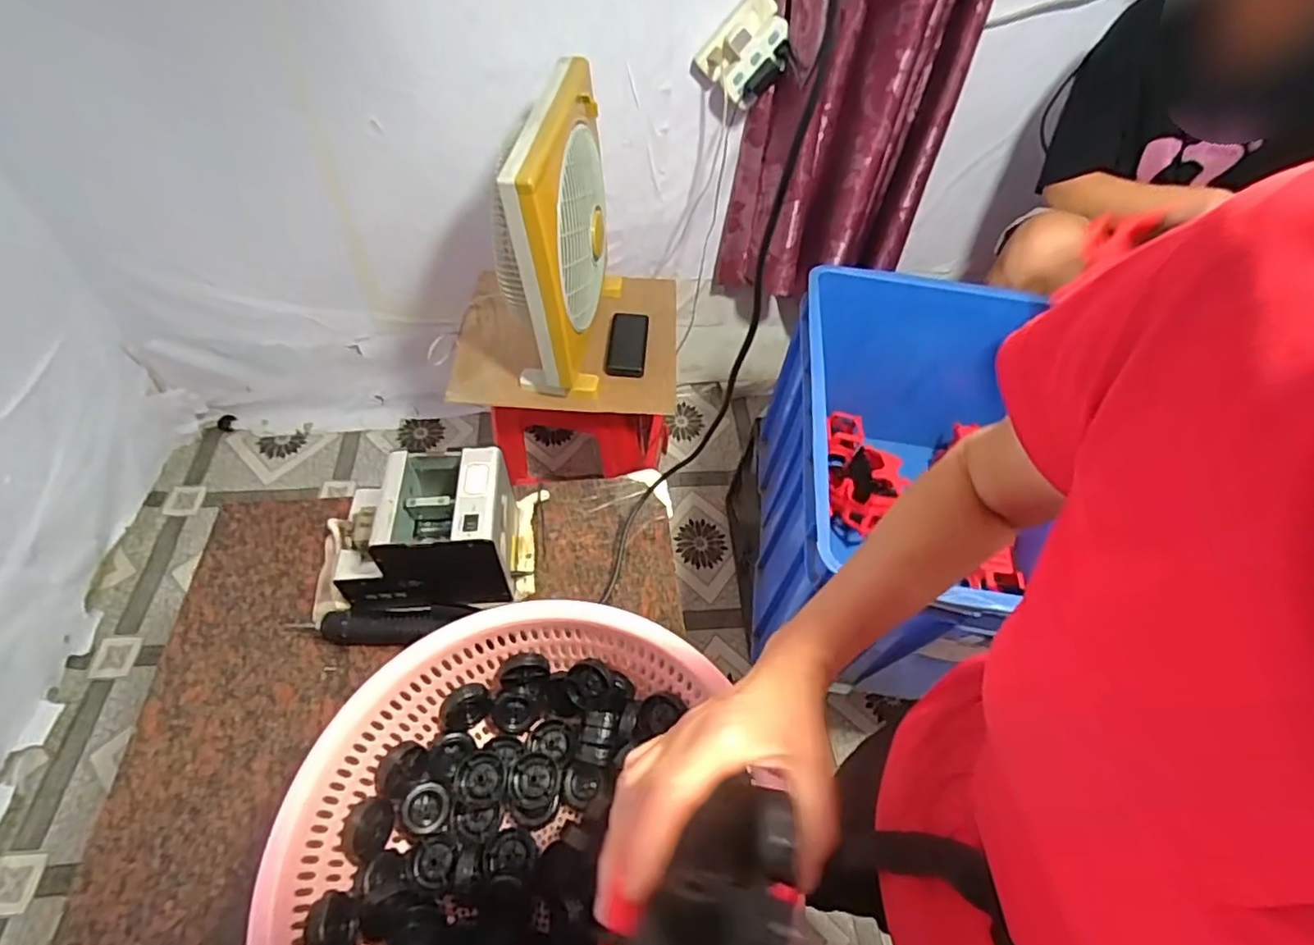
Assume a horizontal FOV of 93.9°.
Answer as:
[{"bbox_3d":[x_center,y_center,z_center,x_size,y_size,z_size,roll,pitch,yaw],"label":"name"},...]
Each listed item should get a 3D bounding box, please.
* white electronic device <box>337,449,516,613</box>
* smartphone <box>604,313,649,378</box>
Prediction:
[{"bbox_3d":[-0.258,0.063,0.693,0.179,0.127,0.141,-1,51,-6],"label":"white electronic device"},{"bbox_3d":[-0.059,-0.257,1.212,0.077,0.015,0.165,5,51,-1],"label":"smartphone"}]

